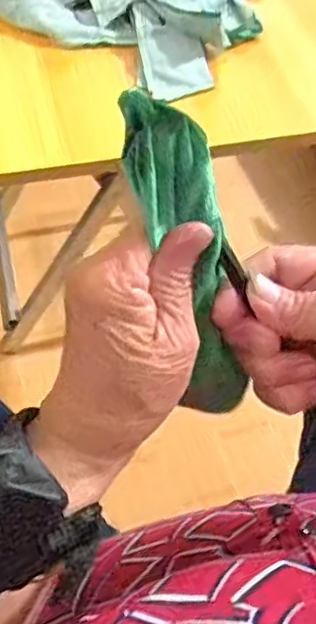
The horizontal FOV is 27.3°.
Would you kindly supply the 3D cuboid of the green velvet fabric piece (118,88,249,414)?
[{"bbox_3d":[0.013,-0.016,0.278,0.032,0.151,0.019,-25,32,-19],"label":"green velvet fabric piece"}]

